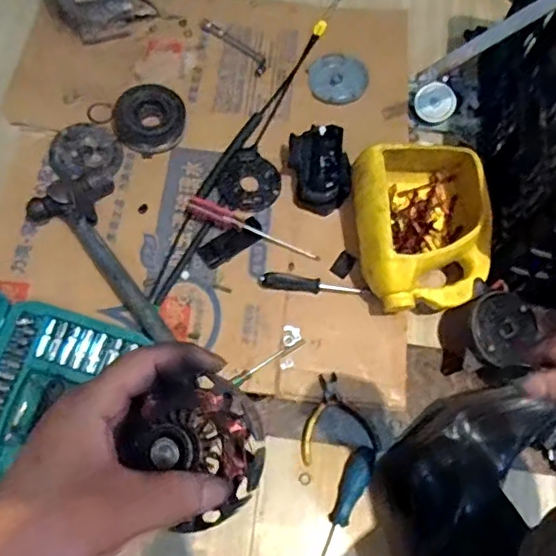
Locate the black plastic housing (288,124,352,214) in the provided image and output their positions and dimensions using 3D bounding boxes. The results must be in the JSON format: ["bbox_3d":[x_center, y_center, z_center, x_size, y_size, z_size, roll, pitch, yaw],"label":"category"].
[{"bbox_3d":[0.061,-0.158,0.862,0.080,0.062,0.124,-7,65,-6],"label":"black plastic housing"}]

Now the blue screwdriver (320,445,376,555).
[{"bbox_3d":[0.074,0.292,0.703,0.030,0.034,0.198,22,66,4],"label":"blue screwdriver"}]

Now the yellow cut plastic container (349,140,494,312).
[{"bbox_3d":[0.200,-0.072,0.805,0.180,0.108,0.226,-5,65,-5],"label":"yellow cut plastic container"}]

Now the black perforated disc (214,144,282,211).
[{"bbox_3d":[-0.040,-0.140,0.870,0.082,0.016,0.097,33,67,8],"label":"black perforated disc"}]

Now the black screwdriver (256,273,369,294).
[{"bbox_3d":[0.050,0.012,0.817,0.154,0.021,0.018,6,61,-12],"label":"black screwdriver"}]

